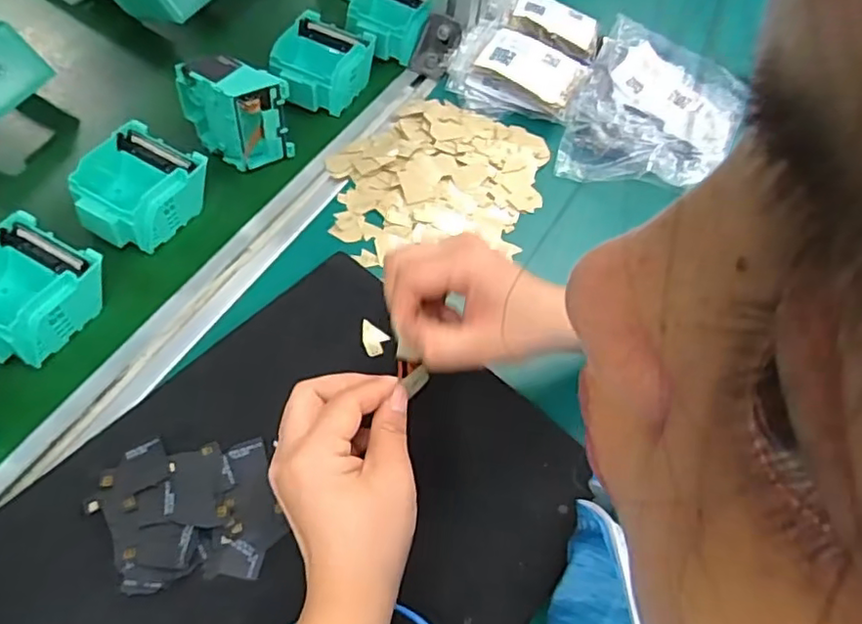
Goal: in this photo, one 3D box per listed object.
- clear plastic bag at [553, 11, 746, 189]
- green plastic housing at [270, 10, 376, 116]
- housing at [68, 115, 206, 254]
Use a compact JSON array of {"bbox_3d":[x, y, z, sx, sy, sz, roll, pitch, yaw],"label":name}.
[{"bbox_3d":[0.211,-0.187,0.553,0.145,0.036,0.206,23,57,12],"label":"clear plastic bag"},{"bbox_3d":[-0.097,-0.223,0.547,0.084,0.039,0.089,11,56,5],"label":"green plastic housing"},{"bbox_3d":[-0.218,-0.090,0.450,0.076,0.039,0.083,28,59,15],"label":"housing"}]

